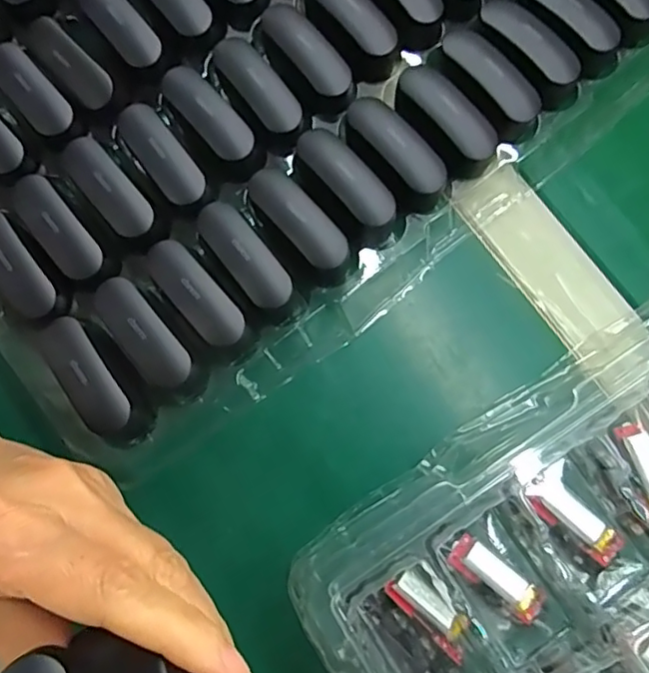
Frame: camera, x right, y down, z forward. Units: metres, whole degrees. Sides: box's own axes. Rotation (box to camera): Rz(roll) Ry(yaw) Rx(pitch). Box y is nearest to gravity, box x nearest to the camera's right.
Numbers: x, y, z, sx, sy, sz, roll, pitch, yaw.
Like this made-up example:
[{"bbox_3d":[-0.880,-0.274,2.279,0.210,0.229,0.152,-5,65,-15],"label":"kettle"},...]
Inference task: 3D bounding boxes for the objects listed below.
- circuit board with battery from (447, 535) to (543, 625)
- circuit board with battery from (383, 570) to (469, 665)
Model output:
[{"bbox_3d":[0.076,0.107,0.254,0.043,0.006,0.016,36,80,8],"label":"circuit board with battery"},{"bbox_3d":[0.048,0.123,0.256,0.043,0.004,0.016,42,81,9],"label":"circuit board with battery"}]

